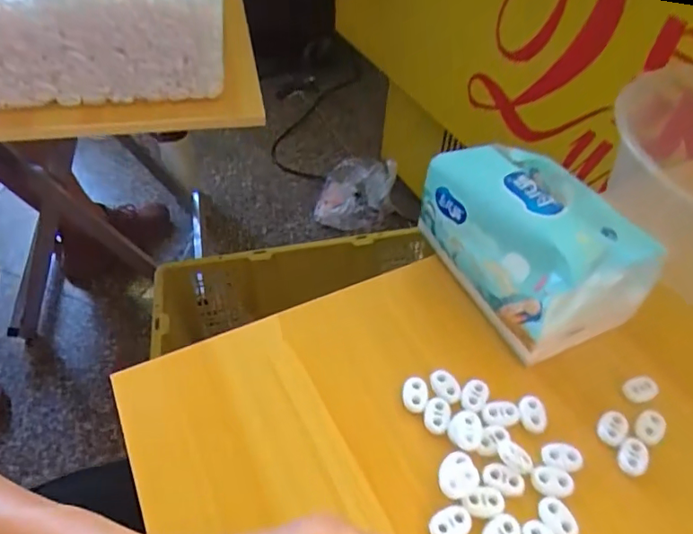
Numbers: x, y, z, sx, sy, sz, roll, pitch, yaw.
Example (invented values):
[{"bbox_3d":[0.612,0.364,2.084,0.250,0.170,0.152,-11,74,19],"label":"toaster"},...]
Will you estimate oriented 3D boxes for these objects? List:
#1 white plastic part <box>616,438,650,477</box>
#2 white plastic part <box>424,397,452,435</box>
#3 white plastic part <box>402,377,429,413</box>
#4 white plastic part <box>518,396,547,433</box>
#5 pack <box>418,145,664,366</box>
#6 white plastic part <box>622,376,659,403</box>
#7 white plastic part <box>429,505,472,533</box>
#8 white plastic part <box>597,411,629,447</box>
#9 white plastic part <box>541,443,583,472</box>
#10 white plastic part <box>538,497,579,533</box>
[{"bbox_3d":[0.165,0.109,0.296,0.017,0.006,0.021,19,50,14],"label":"white plastic part"},{"bbox_3d":[0.054,0.089,0.307,0.016,0.004,0.021,13,49,9],"label":"white plastic part"},{"bbox_3d":[0.042,0.078,0.315,0.016,0.004,0.022,12,49,8],"label":"white plastic part"},{"bbox_3d":[0.112,0.088,0.310,0.015,0.007,0.021,3,48,0],"label":"white plastic part"},{"bbox_3d":[0.127,-0.024,0.351,0.105,0.075,0.140,-13,50,-14],"label":"pack"},{"bbox_3d":[0.185,0.077,0.323,0.023,0.006,0.014,-16,51,-16],"label":"white plastic part"},{"bbox_3d":[0.054,0.133,0.267,0.023,0.004,0.015,-11,50,-13],"label":"white plastic part"},{"bbox_3d":[0.159,0.096,0.306,0.015,0.005,0.022,29,53,21],"label":"white plastic part"},{"bbox_3d":[0.123,0.108,0.292,0.022,0.005,0.013,6,48,3],"label":"white plastic part"},{"bbox_3d":[0.112,0.132,0.270,0.017,0.004,0.022,-28,55,-25],"label":"white plastic part"}]

